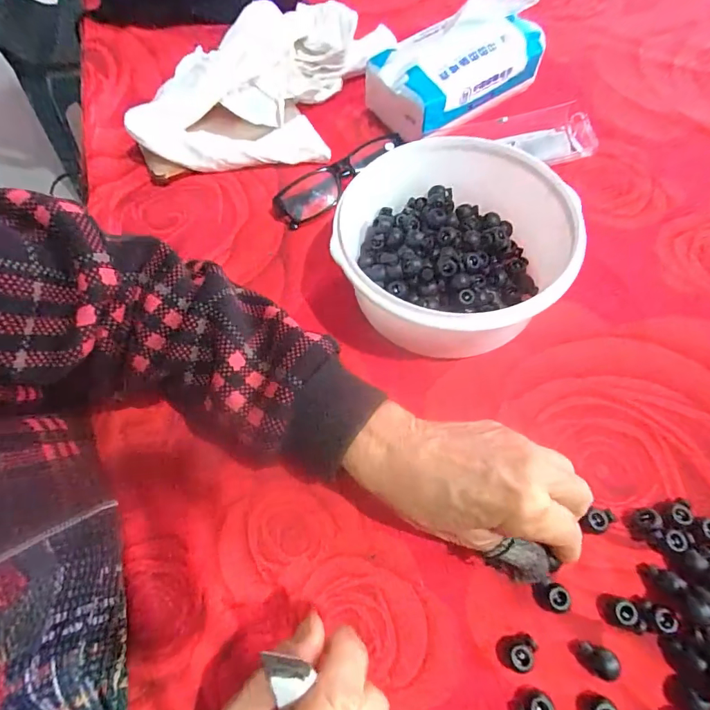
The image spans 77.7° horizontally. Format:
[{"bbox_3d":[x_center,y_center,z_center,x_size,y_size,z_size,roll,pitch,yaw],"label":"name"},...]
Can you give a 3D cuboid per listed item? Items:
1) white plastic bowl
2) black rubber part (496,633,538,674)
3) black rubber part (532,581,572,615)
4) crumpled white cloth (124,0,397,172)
[{"bbox_3d":[0.073,-0.073,0.329,0.153,0.073,0.157,-1,62,2],"label":"white plastic bowl"},{"bbox_3d":[0.090,0.164,0.245,0.017,0.010,0.020,27,67,16],"label":"black rubber part"},{"bbox_3d":[0.114,0.140,0.255,0.018,0.010,0.015,3,62,4],"label":"black rubber part"},{"bbox_3d":[-0.089,-0.273,0.448,0.229,0.062,0.193,4,62,5],"label":"crumpled white cloth"}]

